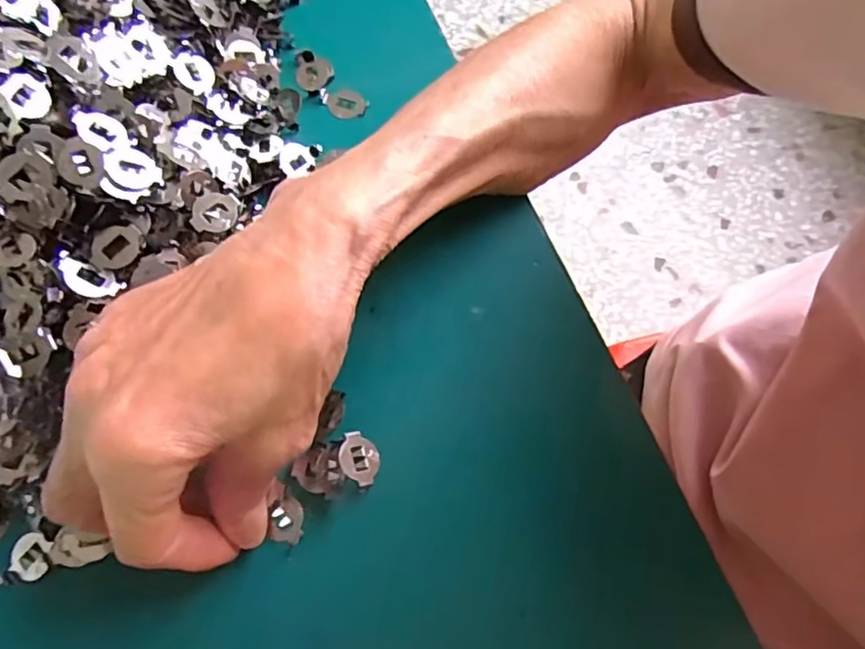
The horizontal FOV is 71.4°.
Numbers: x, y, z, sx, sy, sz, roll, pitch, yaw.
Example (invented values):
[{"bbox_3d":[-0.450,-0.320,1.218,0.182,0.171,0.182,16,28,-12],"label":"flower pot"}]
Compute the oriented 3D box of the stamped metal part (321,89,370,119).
[{"bbox_3d":[-0.043,-0.109,0.293,0.024,0.004,0.015,16,73,6],"label":"stamped metal part"}]

